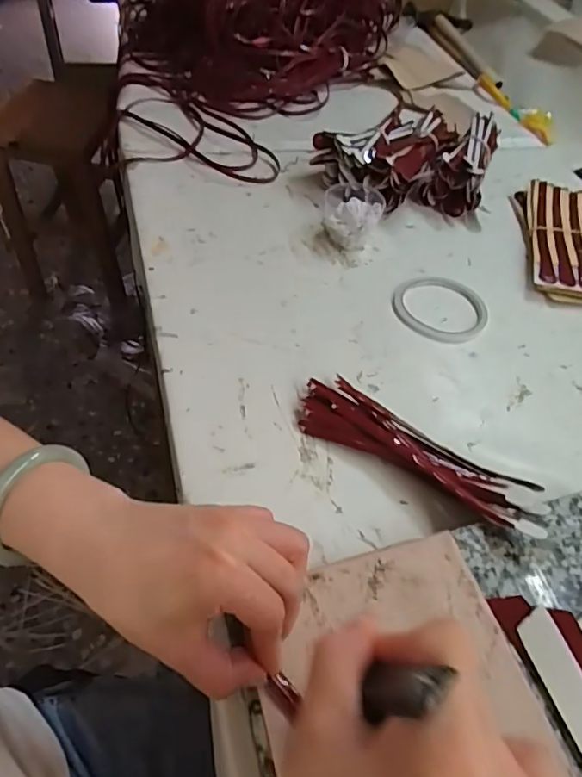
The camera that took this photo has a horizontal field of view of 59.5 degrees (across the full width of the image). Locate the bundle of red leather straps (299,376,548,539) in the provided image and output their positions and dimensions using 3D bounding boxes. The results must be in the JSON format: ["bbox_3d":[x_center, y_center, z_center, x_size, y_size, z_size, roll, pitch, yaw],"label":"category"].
[{"bbox_3d":[0.091,0.049,0.386,0.196,0.033,0.061,29,55,16],"label":"bundle of red leather straps"}]

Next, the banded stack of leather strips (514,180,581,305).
[{"bbox_3d":[0.326,-0.168,0.587,0.106,0.030,0.187,11,52,3],"label":"banded stack of leather strips"}]

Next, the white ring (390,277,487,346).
[{"bbox_3d":[0.154,-0.083,0.513,0.096,0.004,0.090,3,52,-3],"label":"white ring"}]

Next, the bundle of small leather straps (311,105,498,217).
[{"bbox_3d":[0.148,-0.297,0.645,0.202,0.063,0.199,19,53,9],"label":"bundle of small leather straps"}]

